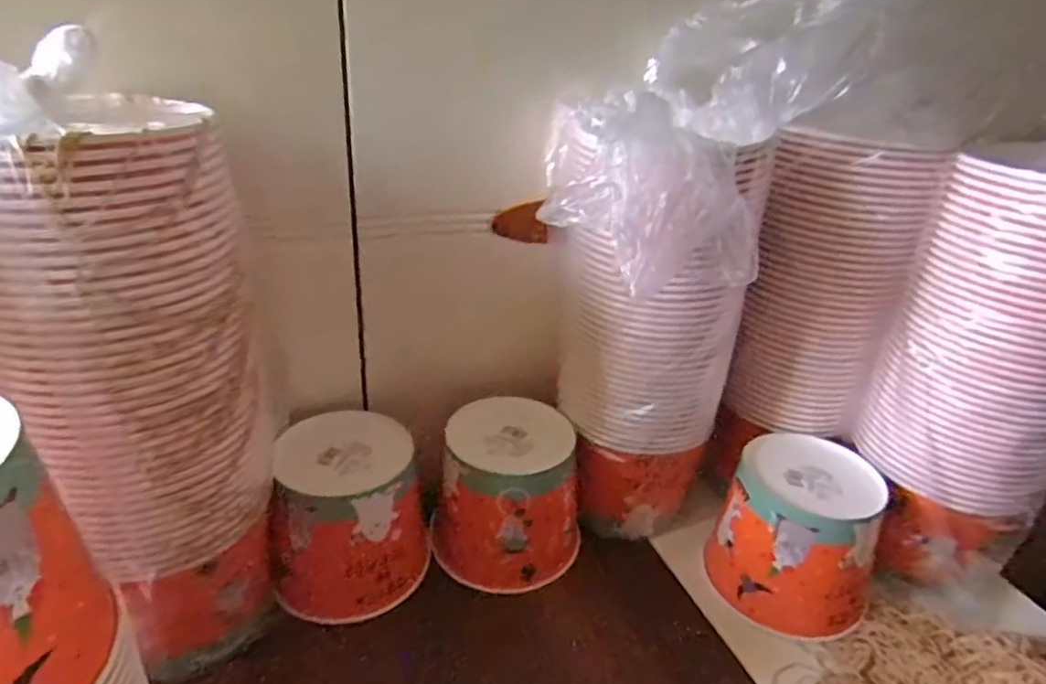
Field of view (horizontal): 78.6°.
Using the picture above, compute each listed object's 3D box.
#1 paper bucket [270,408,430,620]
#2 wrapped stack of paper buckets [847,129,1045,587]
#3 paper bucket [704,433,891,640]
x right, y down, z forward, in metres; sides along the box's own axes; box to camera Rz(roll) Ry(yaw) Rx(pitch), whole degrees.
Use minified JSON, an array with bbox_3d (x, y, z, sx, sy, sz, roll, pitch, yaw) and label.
[{"bbox_3d":[-0.171,0.158,0.623,0.133,0.129,0.151,-5,30,-17],"label":"paper bucket"},{"bbox_3d":[0.432,0.030,0.578,0.155,0.383,0.133,-5,30,-17],"label":"wrapped stack of paper buckets"},{"bbox_3d":[0.271,0.191,0.634,0.140,0.141,0.132,3,29,-2],"label":"paper bucket"}]

